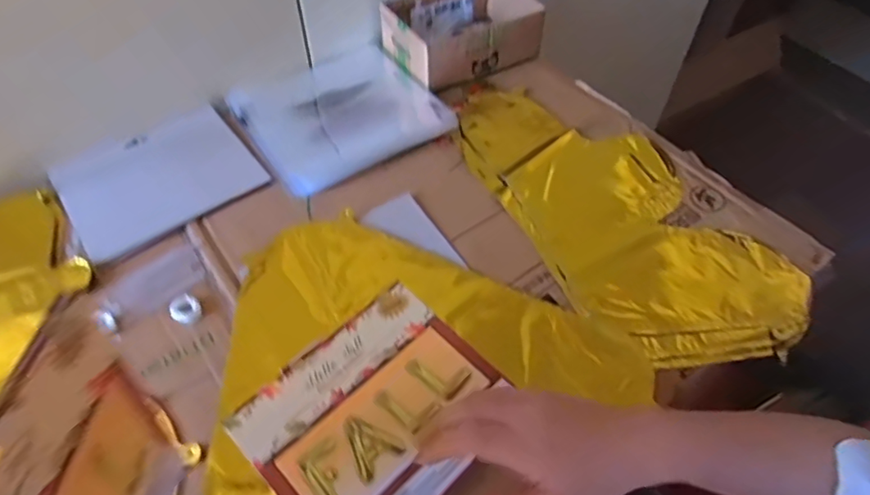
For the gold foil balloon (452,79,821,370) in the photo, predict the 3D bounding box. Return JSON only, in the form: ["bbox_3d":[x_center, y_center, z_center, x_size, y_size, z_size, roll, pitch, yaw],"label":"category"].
[{"bbox_3d":[0.188,-0.051,0.615,0.224,0.039,0.425,-23,56,-17],"label":"gold foil balloon"}]

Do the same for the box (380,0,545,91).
[{"bbox_3d":[0.037,-0.294,0.757,0.191,0.071,0.142,-25,55,-19],"label":"box"}]

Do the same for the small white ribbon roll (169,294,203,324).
[{"bbox_3d":[-0.230,0.058,0.514,0.025,0.013,0.026,0,50,0],"label":"small white ribbon roll"}]

